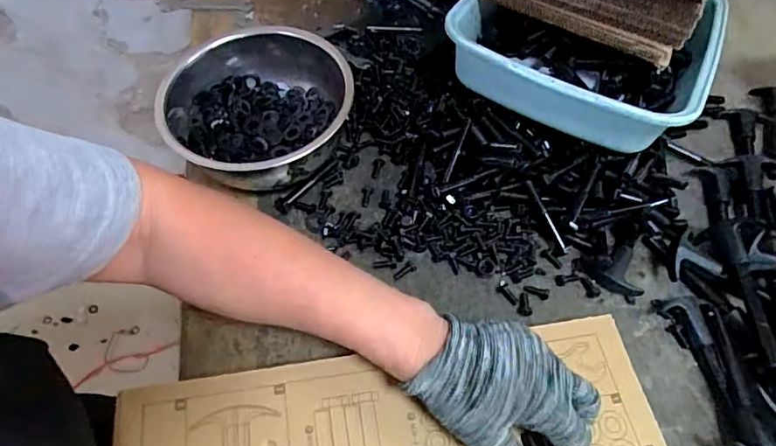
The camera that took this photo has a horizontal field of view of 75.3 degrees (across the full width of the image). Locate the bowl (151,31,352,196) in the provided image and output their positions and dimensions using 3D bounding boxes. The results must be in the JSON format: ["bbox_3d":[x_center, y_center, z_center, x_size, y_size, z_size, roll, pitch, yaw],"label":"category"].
[{"bbox_3d":[-0.129,-0.108,0.473,0.163,0.082,0.168,2,57,-3],"label":"bowl"}]

